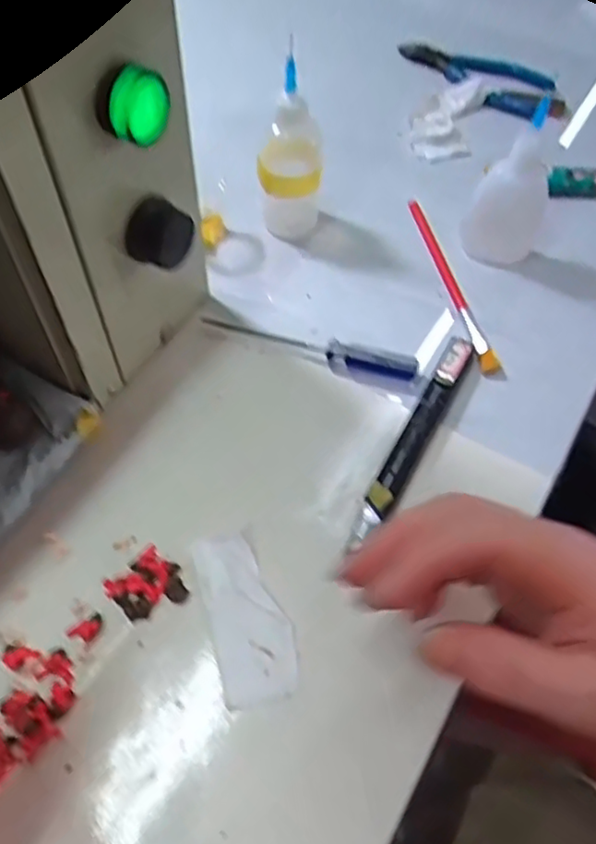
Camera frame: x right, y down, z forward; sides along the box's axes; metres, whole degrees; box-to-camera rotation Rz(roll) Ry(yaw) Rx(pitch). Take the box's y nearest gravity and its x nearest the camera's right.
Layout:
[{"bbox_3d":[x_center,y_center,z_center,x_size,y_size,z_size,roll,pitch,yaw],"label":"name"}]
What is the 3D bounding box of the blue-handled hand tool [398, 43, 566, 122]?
[{"bbox_3d":[0.136,-0.269,0.513,0.024,0.040,0.157,-36,64,-22],"label":"blue-handled hand tool"}]

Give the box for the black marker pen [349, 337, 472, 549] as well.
[{"bbox_3d":[0.059,0.006,0.340,0.014,0.009,0.135,25,60,15],"label":"black marker pen"}]

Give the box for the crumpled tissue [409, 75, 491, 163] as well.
[{"bbox_3d":[0.110,-0.224,0.490,0.047,0.023,0.091,15,58,9],"label":"crumpled tissue"}]

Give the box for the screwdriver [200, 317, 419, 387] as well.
[{"bbox_3d":[0.005,-0.041,0.372,0.123,0.012,0.020,13,58,7],"label":"screwdriver"}]

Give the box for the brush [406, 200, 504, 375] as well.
[{"bbox_3d":[0.093,-0.088,0.407,0.011,0.005,0.143,-11,58,-8],"label":"brush"}]

